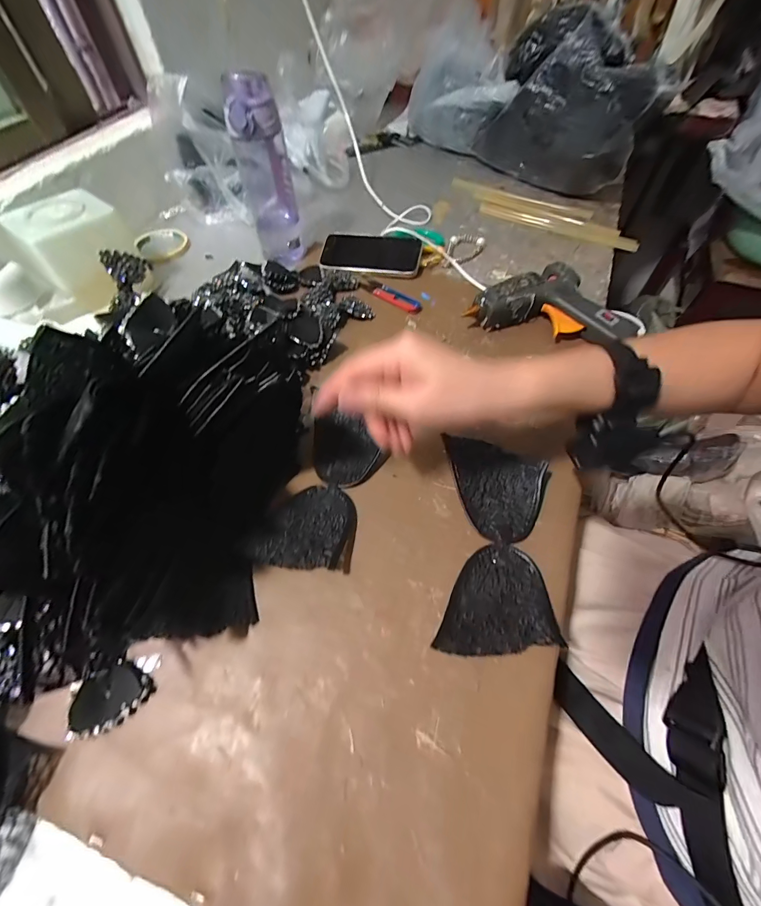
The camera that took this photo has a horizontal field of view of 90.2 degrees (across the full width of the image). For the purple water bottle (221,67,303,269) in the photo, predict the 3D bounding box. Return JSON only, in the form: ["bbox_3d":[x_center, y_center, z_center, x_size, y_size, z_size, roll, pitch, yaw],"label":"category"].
[{"bbox_3d":[-0.161,-0.394,0.538,0.061,0.207,0.080,-6,58,-3],"label":"purple water bottle"}]

